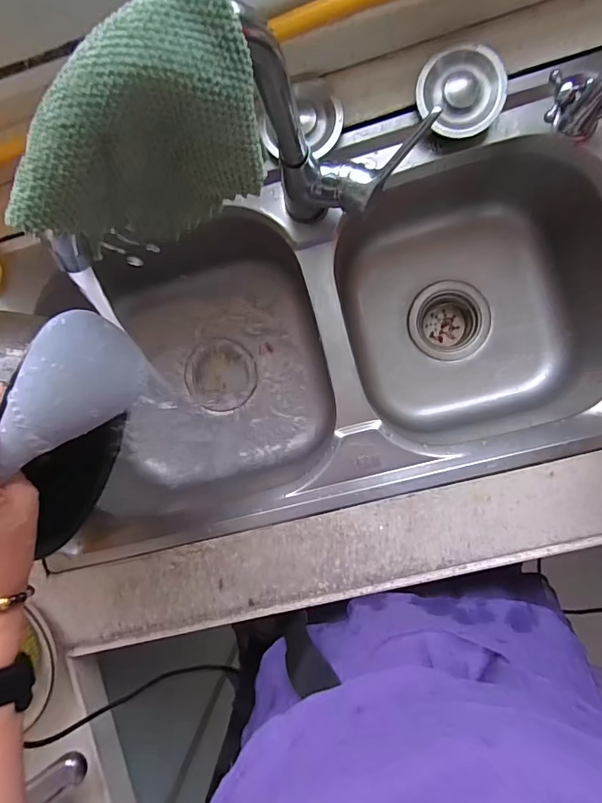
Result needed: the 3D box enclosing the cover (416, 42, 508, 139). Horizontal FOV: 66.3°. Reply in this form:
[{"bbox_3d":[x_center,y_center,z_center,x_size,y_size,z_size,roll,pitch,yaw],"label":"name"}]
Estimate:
[{"bbox_3d":[0.157,-0.299,0.446,0.082,0.026,0.075,-15,107,11],"label":"cover"}]

